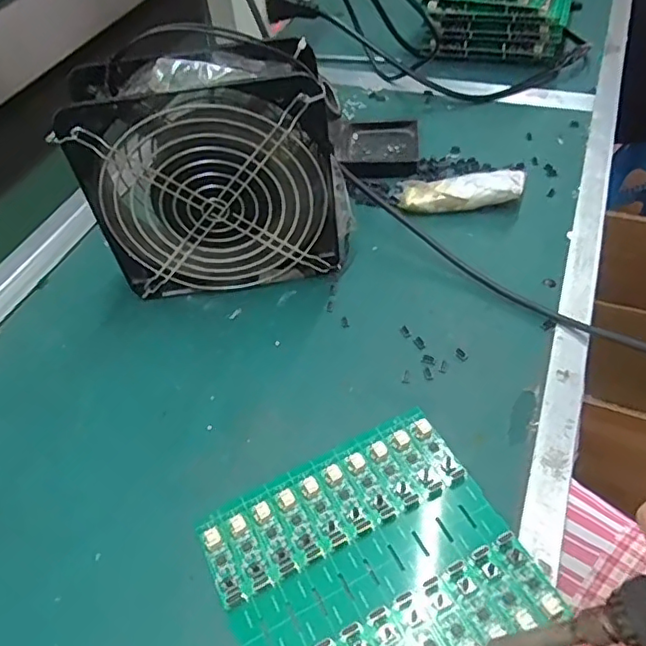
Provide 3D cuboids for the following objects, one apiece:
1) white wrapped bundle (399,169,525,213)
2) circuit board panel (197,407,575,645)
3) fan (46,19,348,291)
[{"bbox_3d":[0.107,-0.102,0.449,0.091,0.020,0.026,2,50,7],"label":"white wrapped bundle"},{"bbox_3d":[0.024,0.120,0.279,0.140,0.010,0.132,-24,52,-14],"label":"circuit board panel"},{"bbox_3d":[-0.067,-0.096,0.378,0.157,0.154,0.058,-6,50,0],"label":"fan"}]

